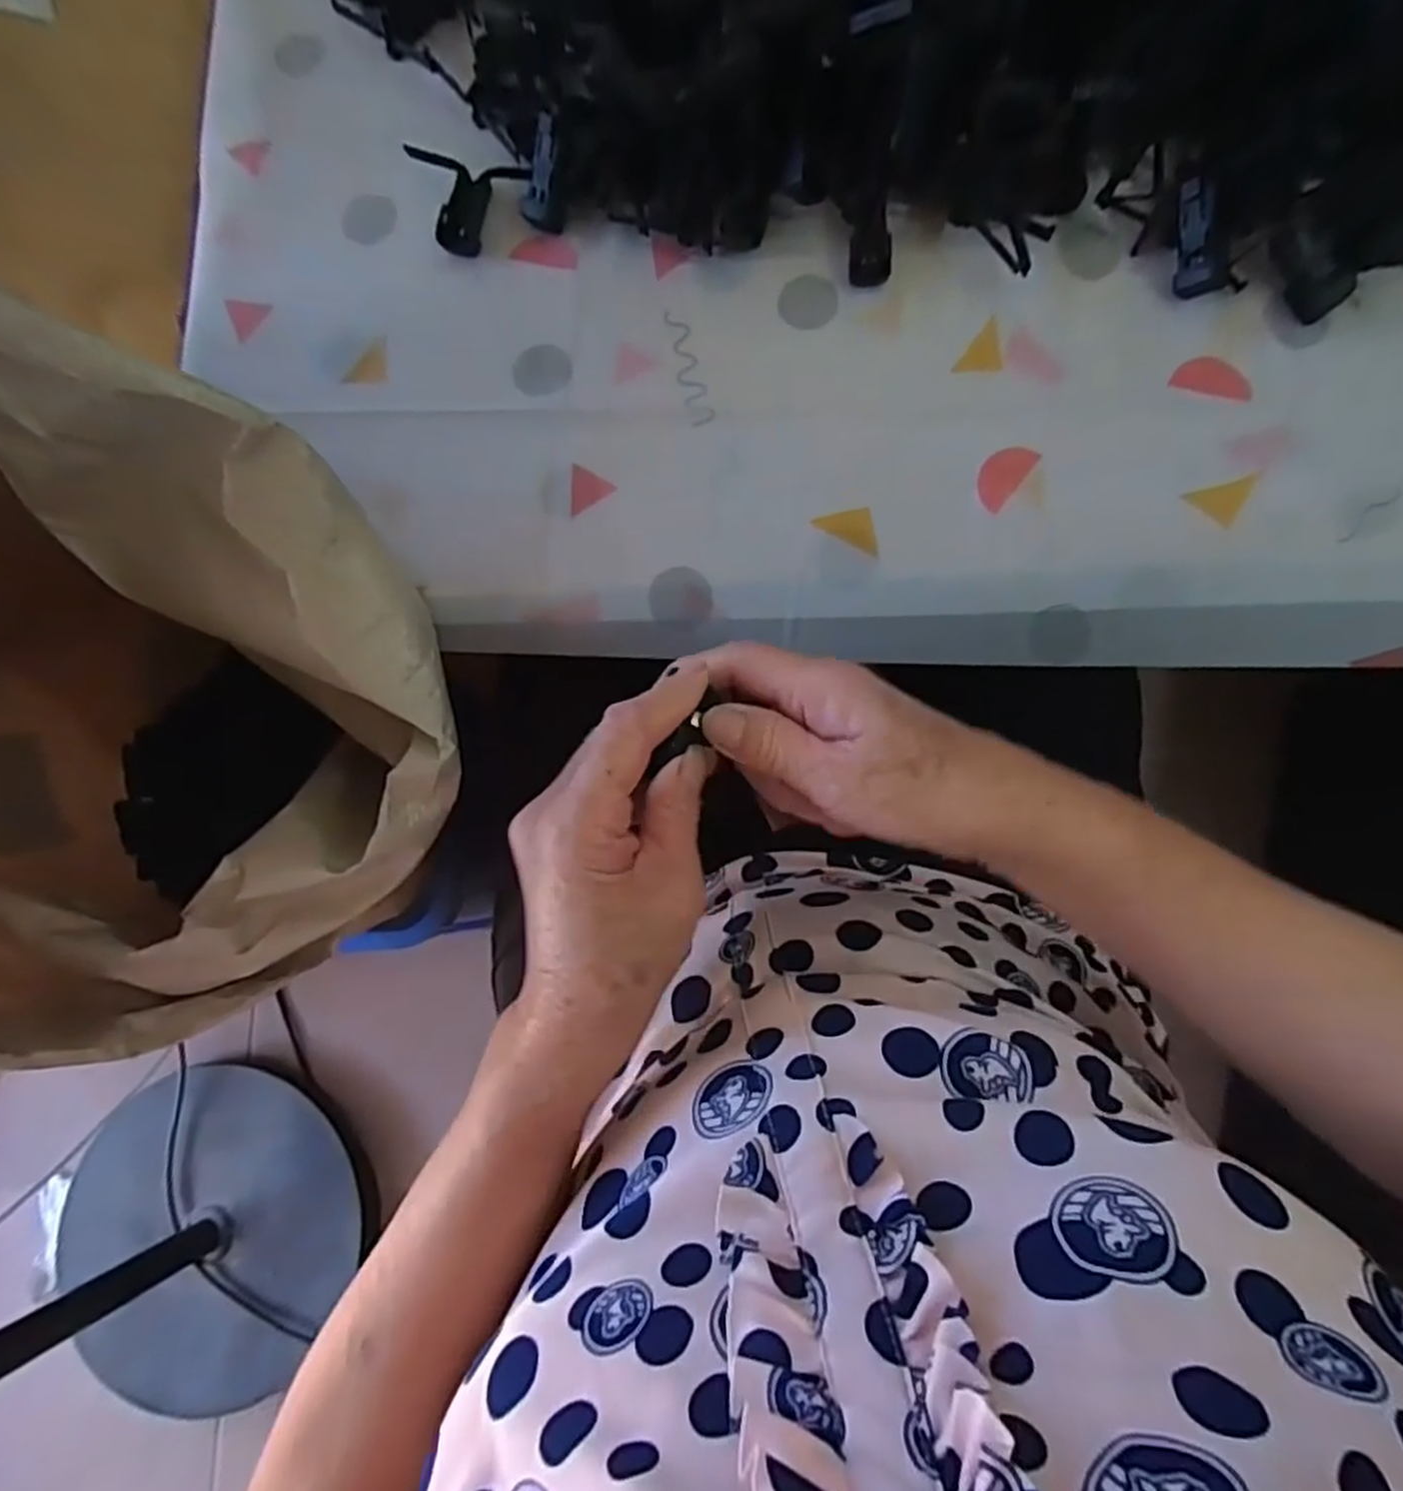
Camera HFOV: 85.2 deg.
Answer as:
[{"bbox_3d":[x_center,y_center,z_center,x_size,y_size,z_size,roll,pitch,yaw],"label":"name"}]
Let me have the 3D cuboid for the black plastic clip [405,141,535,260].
[{"bbox_3d":[-0.132,-0.294,0.414,0.066,0.011,0.053,10,80,6],"label":"black plastic clip"}]

